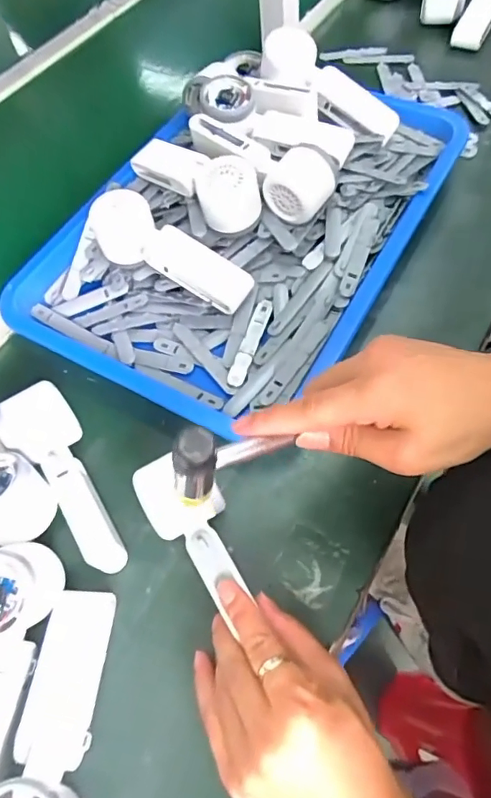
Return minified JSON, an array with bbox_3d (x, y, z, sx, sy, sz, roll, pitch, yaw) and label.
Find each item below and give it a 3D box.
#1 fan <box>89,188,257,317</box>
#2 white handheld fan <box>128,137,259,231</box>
[{"bbox_3d":[-0.071,-0.139,0.483,0.167,0.045,0.052,31,65,5],"label":"fan"},{"bbox_3d":[-0.051,-0.224,0.512,0.061,0.057,0.161,-42,64,-17],"label":"white handheld fan"}]

